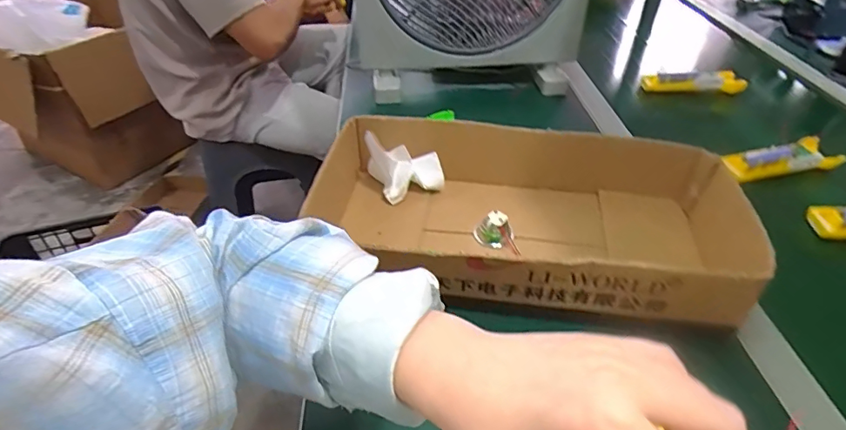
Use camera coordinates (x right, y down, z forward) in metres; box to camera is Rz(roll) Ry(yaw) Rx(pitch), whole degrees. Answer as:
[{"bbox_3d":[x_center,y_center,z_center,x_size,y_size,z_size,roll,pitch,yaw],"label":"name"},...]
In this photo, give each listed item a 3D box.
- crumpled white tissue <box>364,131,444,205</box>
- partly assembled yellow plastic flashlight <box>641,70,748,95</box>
[{"bbox_3d":[-0.023,-0.051,0.595,0.094,0.070,0.049,3,40,3],"label":"crumpled white tissue"},{"bbox_3d":[0.470,-0.234,0.858,0.180,0.037,0.026,2,40,2],"label":"partly assembled yellow plastic flashlight"}]

